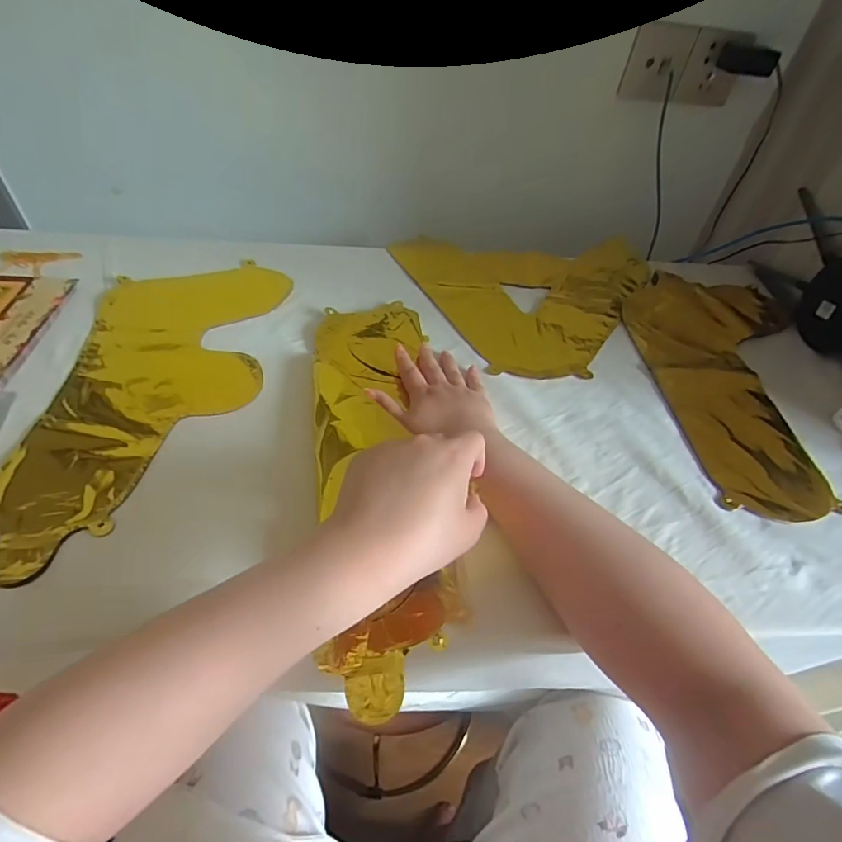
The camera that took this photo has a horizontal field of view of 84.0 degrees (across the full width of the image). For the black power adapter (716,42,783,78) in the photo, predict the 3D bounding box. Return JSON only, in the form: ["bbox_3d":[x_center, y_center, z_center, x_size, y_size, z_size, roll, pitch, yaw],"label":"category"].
[{"bbox_3d":[0.470,-0.518,0.672,0.075,0.034,0.021,30,53,20],"label":"black power adapter"}]

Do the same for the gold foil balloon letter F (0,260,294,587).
[{"bbox_3d":[-0.270,-0.043,0.489,0.205,0.013,0.411,-2,49,-7],"label":"gold foil balloon letter F"}]

